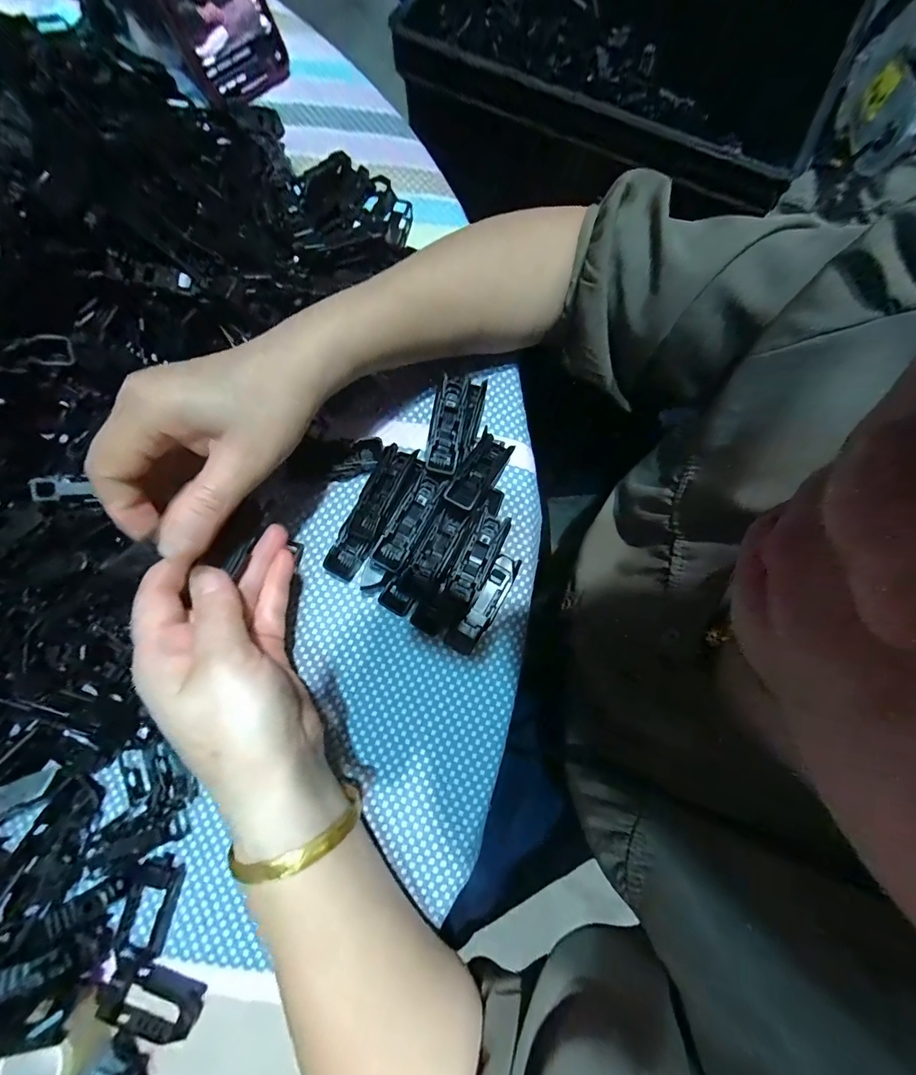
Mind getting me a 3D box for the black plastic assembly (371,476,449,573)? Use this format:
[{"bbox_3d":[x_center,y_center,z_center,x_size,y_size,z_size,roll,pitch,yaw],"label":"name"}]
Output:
[{"bbox_3d":[-0.027,-0.010,0.249,0.018,0.019,0.062,30,80,4],"label":"black plastic assembly"}]

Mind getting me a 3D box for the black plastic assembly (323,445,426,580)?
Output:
[{"bbox_3d":[-0.053,-0.016,0.267,0.024,0.017,0.091,26,79,3],"label":"black plastic assembly"}]

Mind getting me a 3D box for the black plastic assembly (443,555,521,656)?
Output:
[{"bbox_3d":[0.017,0.041,0.262,0.017,0.011,0.066,34,80,4],"label":"black plastic assembly"}]

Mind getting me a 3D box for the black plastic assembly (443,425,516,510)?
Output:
[{"bbox_3d":[0.014,-0.044,0.273,0.023,0.009,0.062,30,63,6],"label":"black plastic assembly"}]

